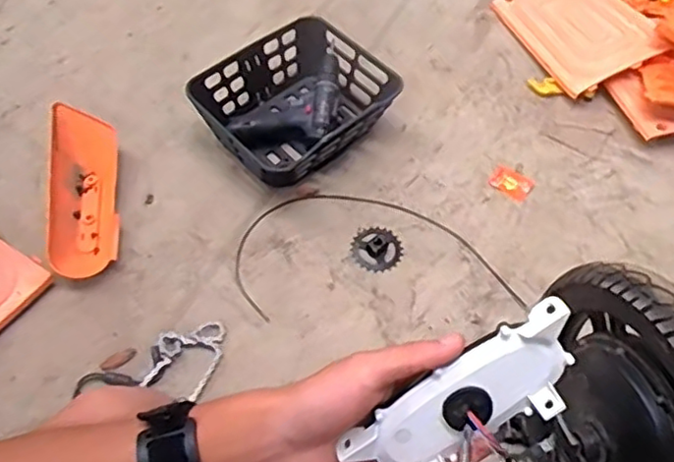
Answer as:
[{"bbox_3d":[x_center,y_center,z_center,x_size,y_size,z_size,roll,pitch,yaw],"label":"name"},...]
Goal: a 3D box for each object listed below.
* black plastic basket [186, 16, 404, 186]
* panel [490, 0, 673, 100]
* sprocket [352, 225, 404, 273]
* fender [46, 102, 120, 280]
[{"bbox_3d":[-0.067,-0.234,1.171,0.333,0.112,0.271,-39,68,-23],"label":"black plastic basket"},{"bbox_3d":[0.517,-0.441,1.353,0.241,0.019,0.319,-27,58,-4],"label":"panel"},{"bbox_3d":[0.068,0.031,1.071,0.084,0.009,0.087,1,59,-2],"label":"sprocket"},{"bbox_3d":[-0.435,-0.069,1.071,0.115,0.046,0.330,-9,59,-8],"label":"fender"}]

